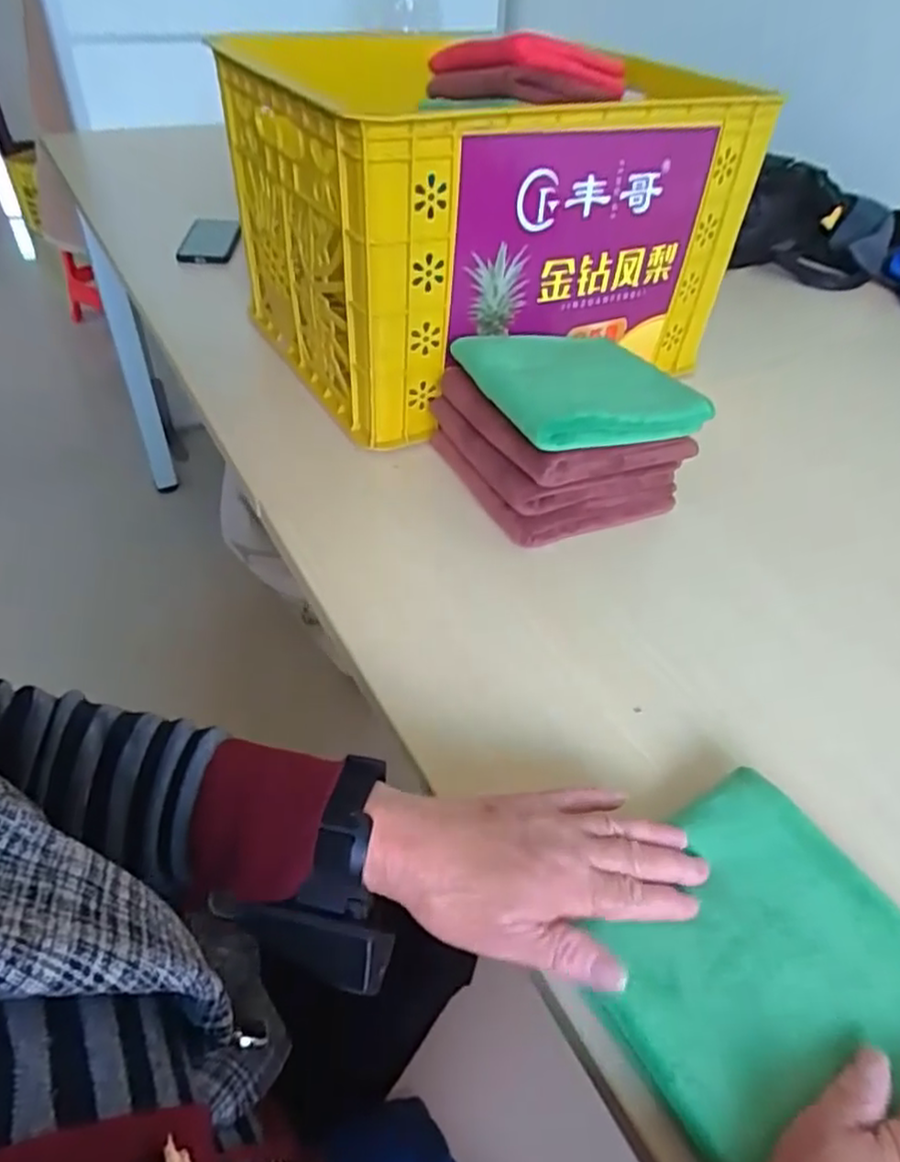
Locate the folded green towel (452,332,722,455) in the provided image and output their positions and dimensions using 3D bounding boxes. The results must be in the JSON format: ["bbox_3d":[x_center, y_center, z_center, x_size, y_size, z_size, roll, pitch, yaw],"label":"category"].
[{"bbox_3d":[0.108,-0.176,0.611,0.150,0.030,0.169,-15,47,-19],"label":"folded green towel"}]

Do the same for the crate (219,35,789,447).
[{"bbox_3d":[0.048,-0.414,0.805,0.476,0.271,0.368,-20,49,-23],"label":"crate"}]

